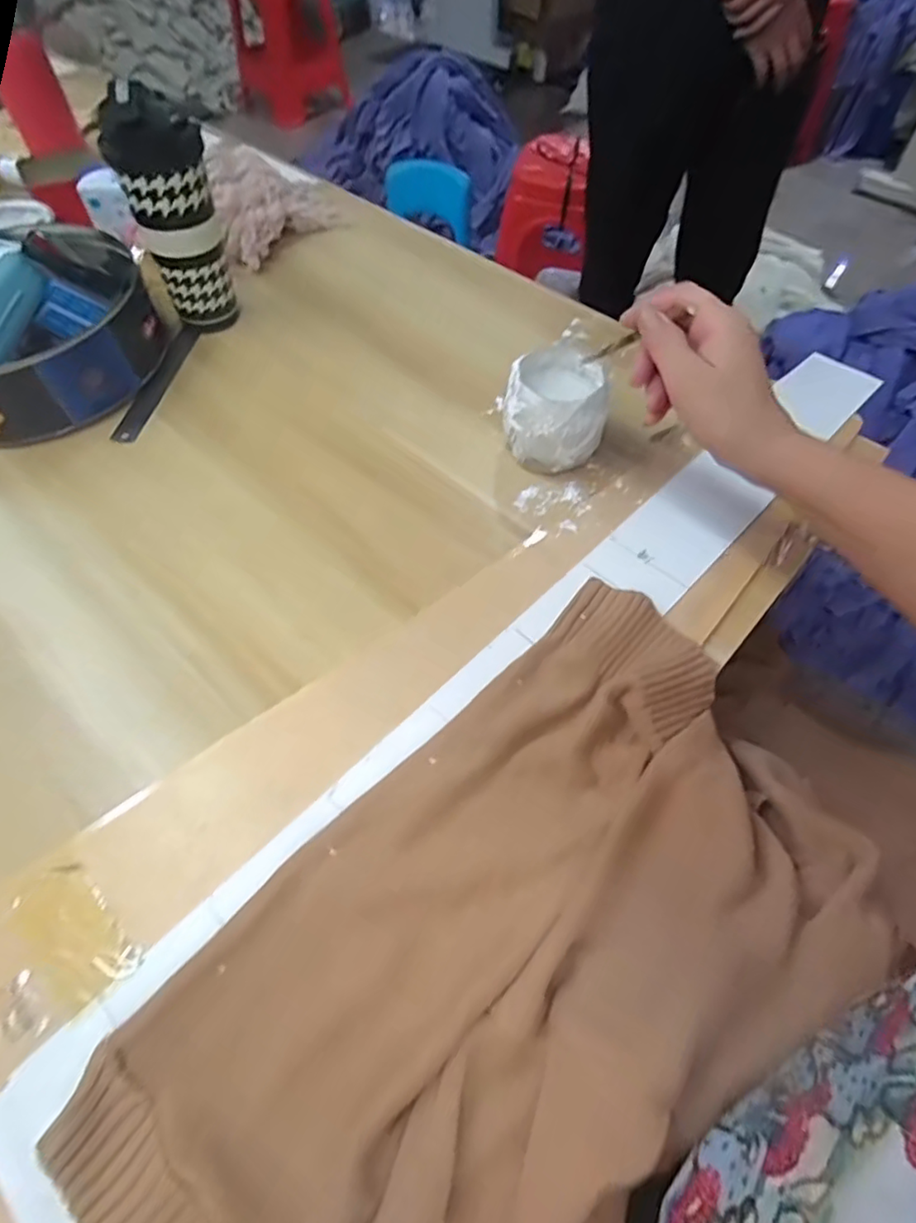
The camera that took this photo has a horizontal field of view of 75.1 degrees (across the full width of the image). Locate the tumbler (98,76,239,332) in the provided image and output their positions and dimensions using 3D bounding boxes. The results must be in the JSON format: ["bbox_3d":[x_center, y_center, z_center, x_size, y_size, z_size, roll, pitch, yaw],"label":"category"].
[{"bbox_3d":[-0.277,-0.389,0.596,0.076,0.200,0.068,-15,59,-9],"label":"tumbler"}]

